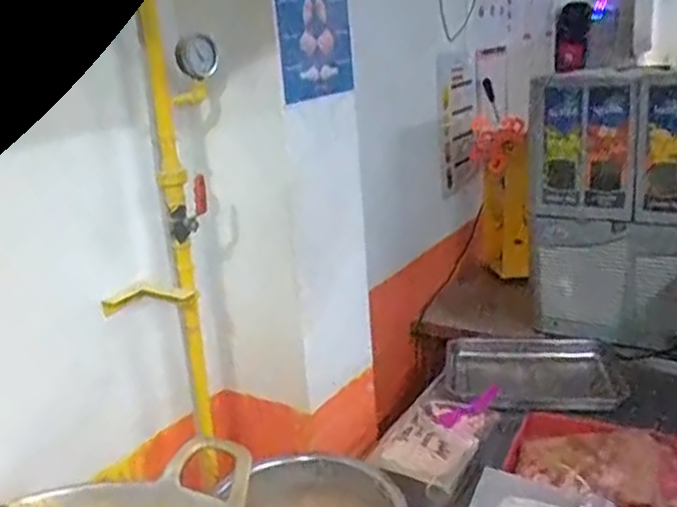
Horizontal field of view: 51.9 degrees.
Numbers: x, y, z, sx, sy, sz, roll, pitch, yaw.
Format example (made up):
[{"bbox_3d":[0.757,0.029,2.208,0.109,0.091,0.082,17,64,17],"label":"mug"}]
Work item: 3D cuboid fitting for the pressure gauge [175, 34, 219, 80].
[{"bbox_3d":[-0.206,-0.287,1.013,0.059,0.059,0.034,-7,16,-9],"label":"pressure gauge"}]

